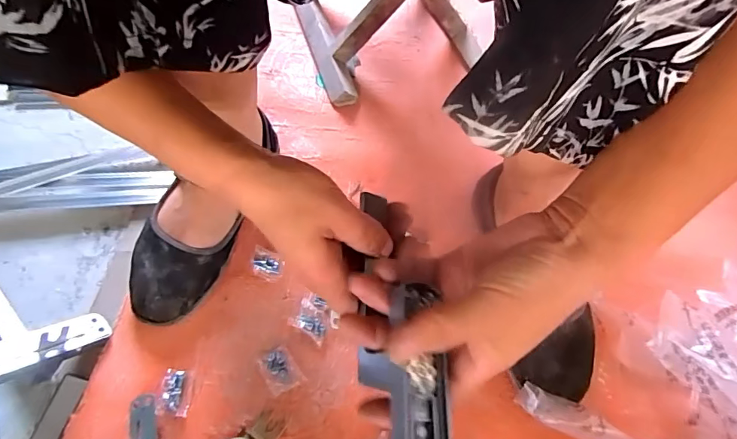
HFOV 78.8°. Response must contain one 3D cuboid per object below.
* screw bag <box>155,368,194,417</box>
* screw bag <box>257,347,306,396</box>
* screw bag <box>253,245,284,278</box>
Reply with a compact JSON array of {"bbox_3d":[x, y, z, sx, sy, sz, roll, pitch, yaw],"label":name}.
[{"bbox_3d":[-0.176,0.157,0.408,0.026,0.009,0.039,3,60,-2],"label":"screw bag"},{"bbox_3d":[-0.083,0.142,0.422,0.030,0.012,0.042,-29,66,-19],"label":"screw bag"},{"bbox_3d":[-0.108,0.046,0.479,0.037,0.008,0.027,17,60,6],"label":"screw bag"}]

